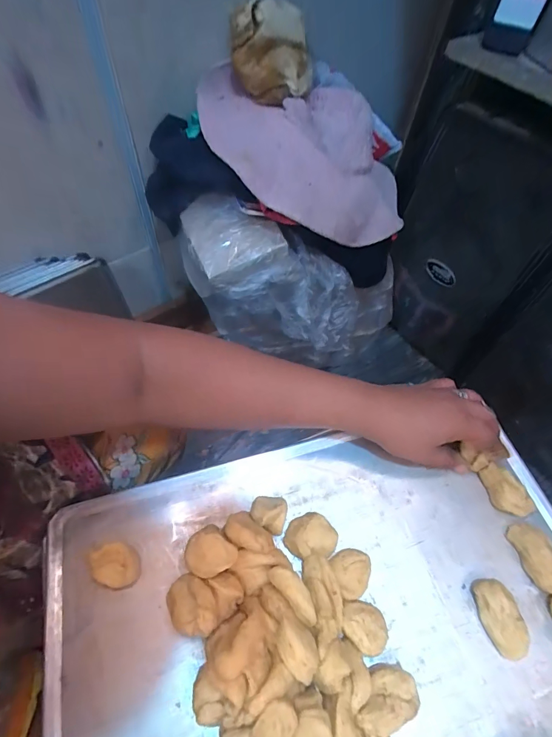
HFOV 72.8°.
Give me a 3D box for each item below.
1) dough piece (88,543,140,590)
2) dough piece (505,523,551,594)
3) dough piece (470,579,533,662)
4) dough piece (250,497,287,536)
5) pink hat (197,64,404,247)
[{"bbox_3d":[-0.134,0.163,0.309,0.040,0.024,0.030,14,57,6],"label":"dough piece"},{"bbox_3d":[0.229,0.163,0.325,0.024,0.020,0.055,-13,58,-12],"label":"dough piece"},{"bbox_3d":[0.183,0.201,0.302,0.026,0.023,0.056,-15,58,-13],"label":"dough piece"},{"bbox_3d":[-0.007,0.128,0.336,0.031,0.026,0.032,2,56,-2],"label":"dough piece"},{"bbox_3d":[0.050,-0.299,0.527,0.306,0.090,0.257,-4,72,-16],"label":"pink hat"}]

